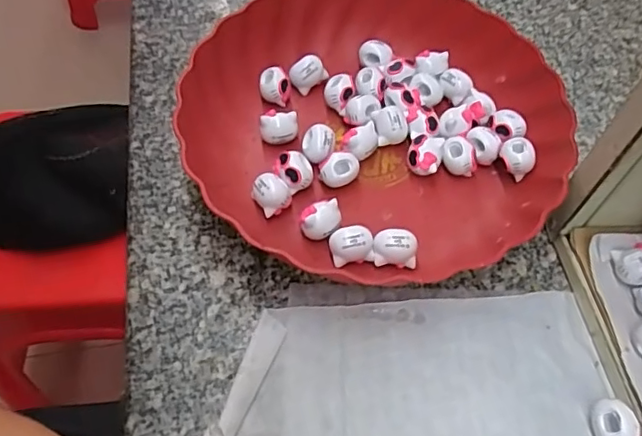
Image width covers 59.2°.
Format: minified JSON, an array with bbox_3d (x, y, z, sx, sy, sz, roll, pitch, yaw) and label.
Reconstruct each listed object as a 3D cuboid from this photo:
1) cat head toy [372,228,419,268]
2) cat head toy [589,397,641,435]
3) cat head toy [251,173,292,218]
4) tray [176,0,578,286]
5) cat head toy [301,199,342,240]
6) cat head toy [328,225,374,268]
[{"bbox_3d":[0.044,0.019,0.335,0.026,0.023,0.017,12,57,5],"label":"cat head toy"},{"bbox_3d":[0.150,0.107,0.288,0.020,0.016,0.026,-24,61,-17],"label":"cat head toy"},{"bbox_3d":[-0.031,-0.014,0.355,0.021,0.020,0.022,1,57,-2],"label":"cat head toy"},{"bbox_3d":[0.033,-0.065,0.379,0.243,0.048,0.234,0,57,-3],"label":"tray"},{"bbox_3d":[0.000,0.002,0.346,0.023,0.020,0.021,5,57,0],"label":"cat head toy"},{"bbox_3d":[0.018,0.018,0.336,0.025,0.022,0.018,-13,59,-11],"label":"cat head toy"}]

